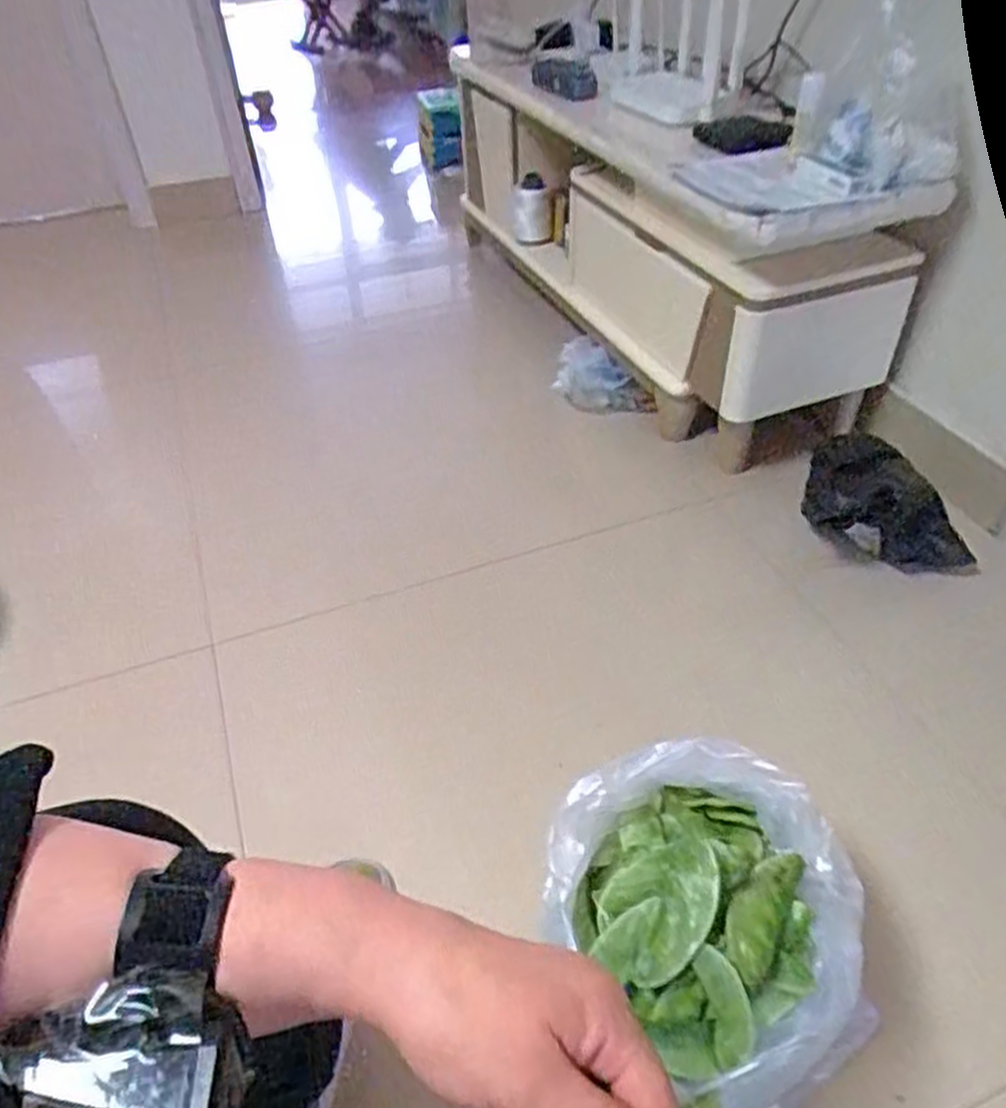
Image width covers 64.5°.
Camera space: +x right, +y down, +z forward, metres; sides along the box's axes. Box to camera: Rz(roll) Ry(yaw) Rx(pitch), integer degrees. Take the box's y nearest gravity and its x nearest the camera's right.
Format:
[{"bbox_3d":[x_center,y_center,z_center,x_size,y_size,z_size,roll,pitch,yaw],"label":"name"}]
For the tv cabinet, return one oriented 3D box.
[{"bbox_3d":[0.254,-0.652,1.531,0.317,0.400,1.147,-18,44,-14],"label":"tv cabinet"}]

